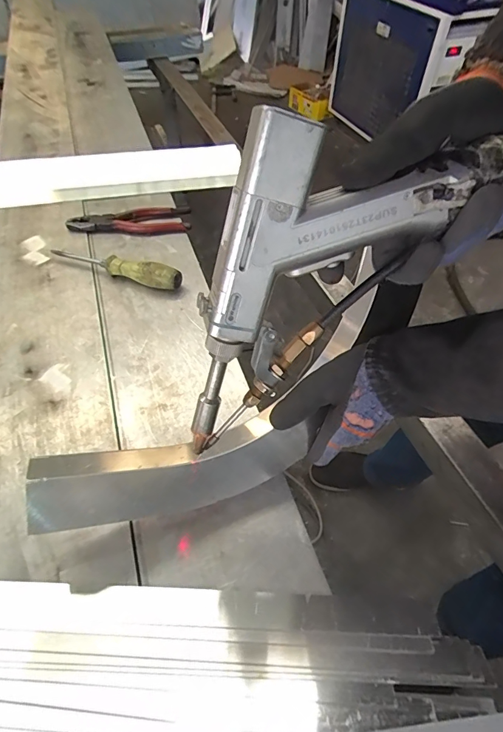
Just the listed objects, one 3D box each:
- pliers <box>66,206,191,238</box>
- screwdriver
[{"bbox_3d":[-0.199,-0.238,0.655,0.191,0.015,0.069,-2,52,-3],"label":"pliers"},{"bbox_3d":[-0.198,-0.144,0.573,0.203,0.030,0.024,16,54,11],"label":"screwdriver"}]

